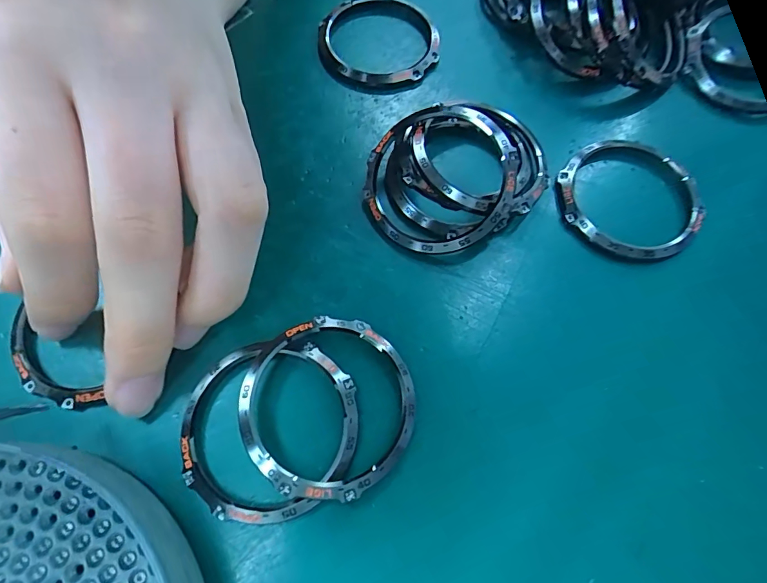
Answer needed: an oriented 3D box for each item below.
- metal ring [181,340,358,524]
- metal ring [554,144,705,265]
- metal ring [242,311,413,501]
[{"bbox_3d":[-0.031,0.036,0.114,0.046,0.004,0.046,1,69,-3],"label":"metal ring"},{"bbox_3d":[0.085,-0.033,0.144,0.046,0.010,0.046,1,69,-3],"label":"metal ring"},{"bbox_3d":[-0.014,0.030,0.115,0.047,0.006,0.047,1,69,-3],"label":"metal ring"}]

